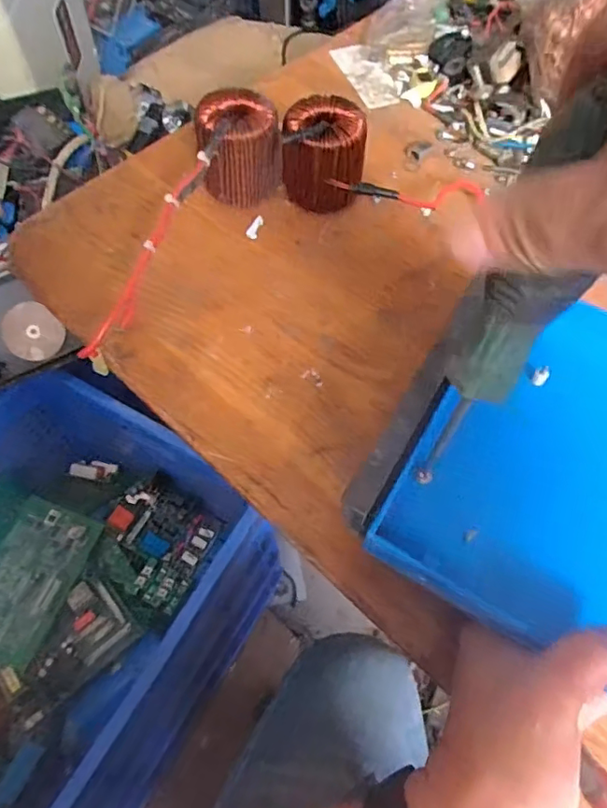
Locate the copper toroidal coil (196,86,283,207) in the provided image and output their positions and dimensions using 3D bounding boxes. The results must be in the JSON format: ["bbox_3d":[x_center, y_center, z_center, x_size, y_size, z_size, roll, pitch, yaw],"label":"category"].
[{"bbox_3d":[-0.049,-0.199,0.436,0.061,0.069,0.066,1,62,-2],"label":"copper toroidal coil"}]

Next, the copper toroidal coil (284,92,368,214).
[{"bbox_3d":[0.017,-0.194,0.432,0.062,0.069,0.062,8,62,2],"label":"copper toroidal coil"}]

